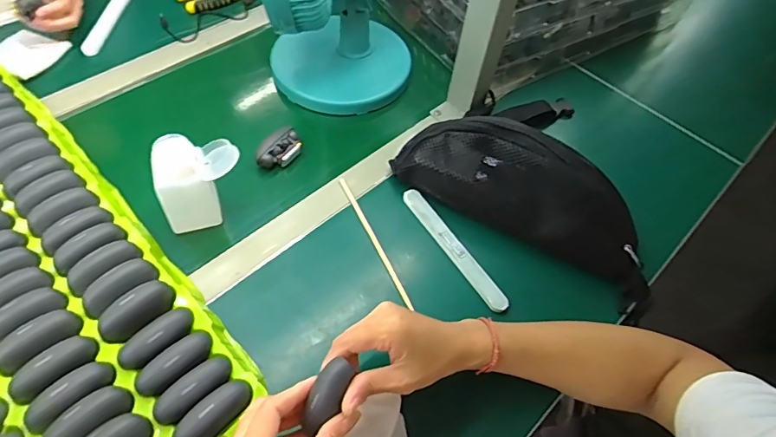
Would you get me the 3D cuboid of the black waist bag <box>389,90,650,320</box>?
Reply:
[{"bbox_3d":[0.161,-0.037,0.525,0.310,0.106,0.100,32,59,17],"label":"black waist bag"}]

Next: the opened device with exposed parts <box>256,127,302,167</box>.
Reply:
[{"bbox_3d":[-0.134,-0.085,0.596,0.041,0.020,0.058,39,61,21],"label":"opened device with exposed parts"}]

